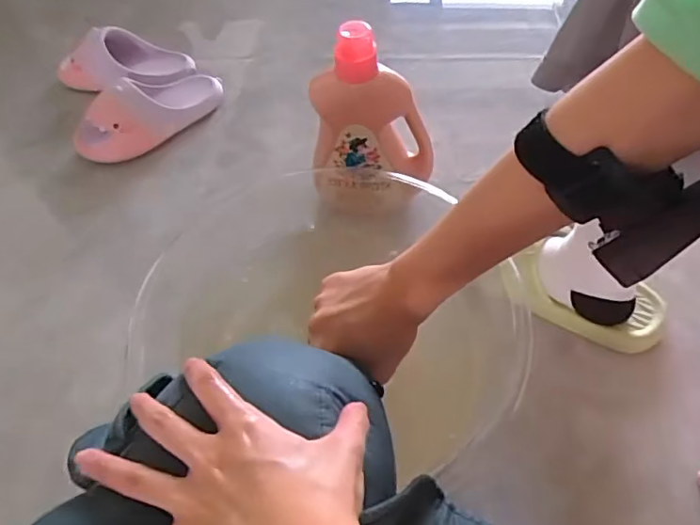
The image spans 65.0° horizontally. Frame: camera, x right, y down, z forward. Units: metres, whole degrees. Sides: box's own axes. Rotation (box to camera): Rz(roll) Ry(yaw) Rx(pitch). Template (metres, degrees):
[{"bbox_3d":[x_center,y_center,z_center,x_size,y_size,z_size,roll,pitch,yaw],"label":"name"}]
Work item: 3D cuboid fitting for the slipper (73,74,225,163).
[{"bbox_3d":[-0.292,-0.227,0.810,0.224,0.085,0.105,-37,59,-21],"label":"slipper"}]

